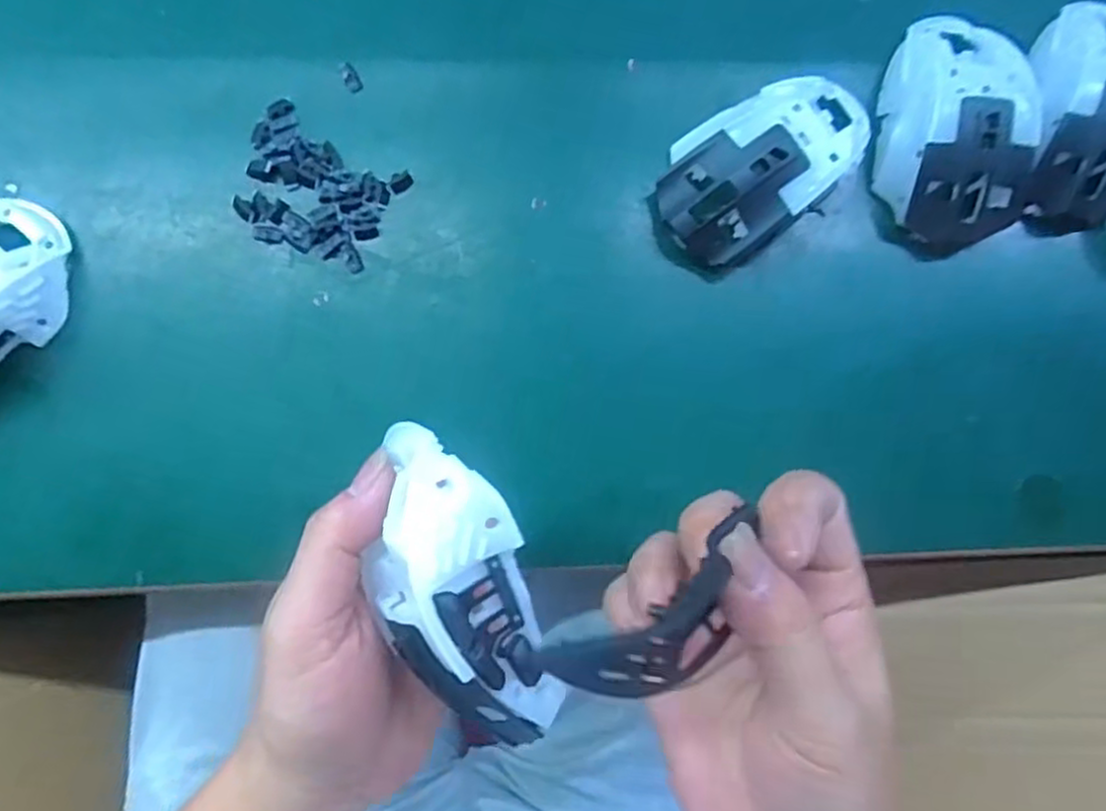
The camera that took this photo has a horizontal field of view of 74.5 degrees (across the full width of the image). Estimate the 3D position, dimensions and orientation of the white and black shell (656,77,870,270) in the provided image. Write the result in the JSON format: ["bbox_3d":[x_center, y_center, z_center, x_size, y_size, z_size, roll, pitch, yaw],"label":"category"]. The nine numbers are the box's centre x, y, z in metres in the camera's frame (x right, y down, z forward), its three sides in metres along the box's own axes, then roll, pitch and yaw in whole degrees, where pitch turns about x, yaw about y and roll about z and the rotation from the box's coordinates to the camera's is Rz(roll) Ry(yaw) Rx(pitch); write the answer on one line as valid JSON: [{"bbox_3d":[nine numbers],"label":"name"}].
[{"bbox_3d":[0.105,-0.121,0.352,0.120,0.036,0.066,-37,86,-7],"label":"white and black shell"}]

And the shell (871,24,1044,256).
[{"bbox_3d":[0.201,-0.139,0.361,0.069,0.038,0.117,7,82,-2],"label":"shell"}]

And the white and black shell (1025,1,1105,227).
[{"bbox_3d":[0.275,-0.150,0.370,0.072,0.038,0.113,3,82,-3],"label":"white and black shell"}]

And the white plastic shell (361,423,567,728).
[{"bbox_3d":[-0.031,0.057,0.234,0.046,0.025,0.105,-16,85,-7],"label":"white plastic shell"}]

